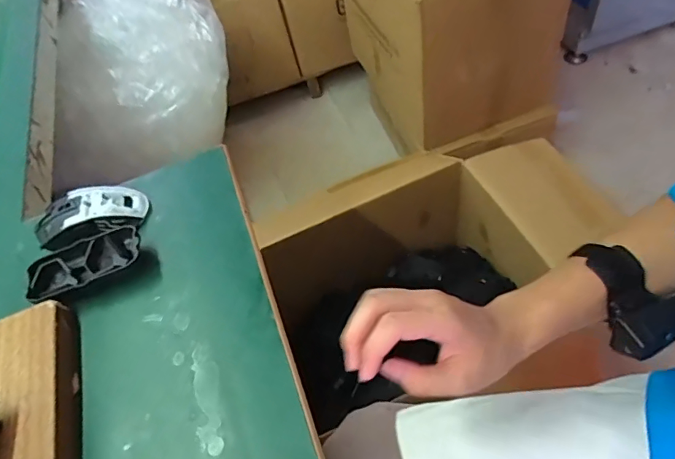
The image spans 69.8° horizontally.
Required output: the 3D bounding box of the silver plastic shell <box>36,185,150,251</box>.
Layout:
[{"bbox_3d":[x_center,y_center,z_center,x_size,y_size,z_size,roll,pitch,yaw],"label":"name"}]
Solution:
[{"bbox_3d":[-0.261,-0.015,0.510,0.110,0.027,0.063,-13,51,-7],"label":"silver plastic shell"}]

